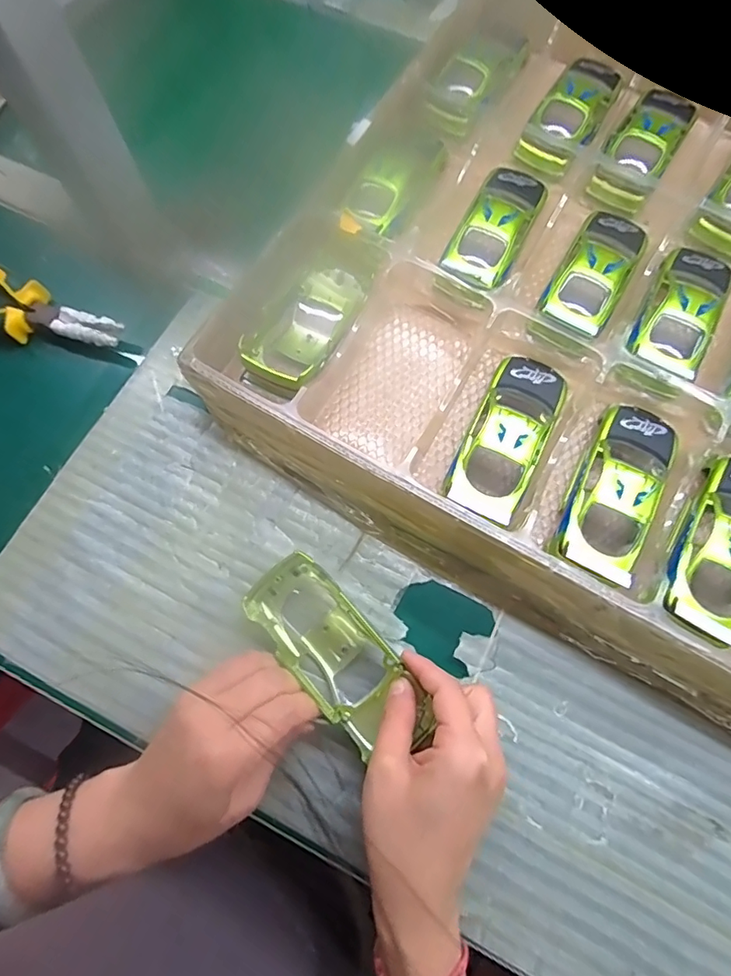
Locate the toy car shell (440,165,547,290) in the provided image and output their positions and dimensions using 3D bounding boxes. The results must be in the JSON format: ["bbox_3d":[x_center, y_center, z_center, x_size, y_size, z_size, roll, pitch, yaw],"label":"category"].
[{"bbox_3d":[0.101,-0.203,0.385,0.050,0.026,0.124,27,74,8],"label":"toy car shell"}]

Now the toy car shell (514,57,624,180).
[{"bbox_3d":[0.178,-0.321,0.420,0.051,0.024,0.129,32,75,9],"label":"toy car shell"}]

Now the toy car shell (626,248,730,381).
[{"bbox_3d":[0.234,-0.133,0.365,0.051,0.023,0.114,30,75,9],"label":"toy car shell"}]

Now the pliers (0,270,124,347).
[{"bbox_3d":[-0.267,-0.134,0.380,0.167,0.021,0.057,15,73,4],"label":"pliers"}]

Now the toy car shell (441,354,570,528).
[{"bbox_3d":[0.095,-0.035,0.336,0.050,0.034,0.124,26,74,8],"label":"toy car shell"}]

